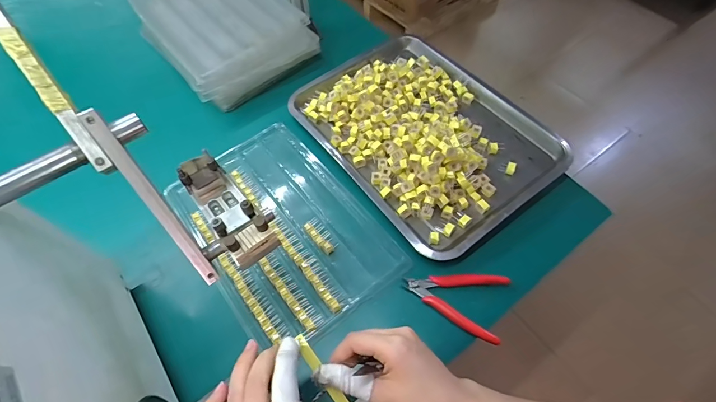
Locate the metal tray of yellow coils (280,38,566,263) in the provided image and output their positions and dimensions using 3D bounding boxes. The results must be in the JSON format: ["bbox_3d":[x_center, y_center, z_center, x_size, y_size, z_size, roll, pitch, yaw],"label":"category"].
[{"bbox_3d":[0.095,-0.123,0.570,0.283,0.058,0.395,-34,64,-18],"label":"metal tray of yellow coils"}]

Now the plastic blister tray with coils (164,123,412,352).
[{"bbox_3d":[-0.109,0.030,0.511,0.208,0.021,0.316,-33,64,-17],"label":"plastic blister tray with coils"}]

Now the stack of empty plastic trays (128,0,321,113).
[{"bbox_3d":[-0.257,-0.330,0.680,0.235,0.083,0.342,-32,63,-17],"label":"stack of empty plastic trays"}]

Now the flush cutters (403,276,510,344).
[{"bbox_3d":[0.117,0.119,0.444,0.118,0.014,0.076,13,60,9],"label":"flush cutters"}]

